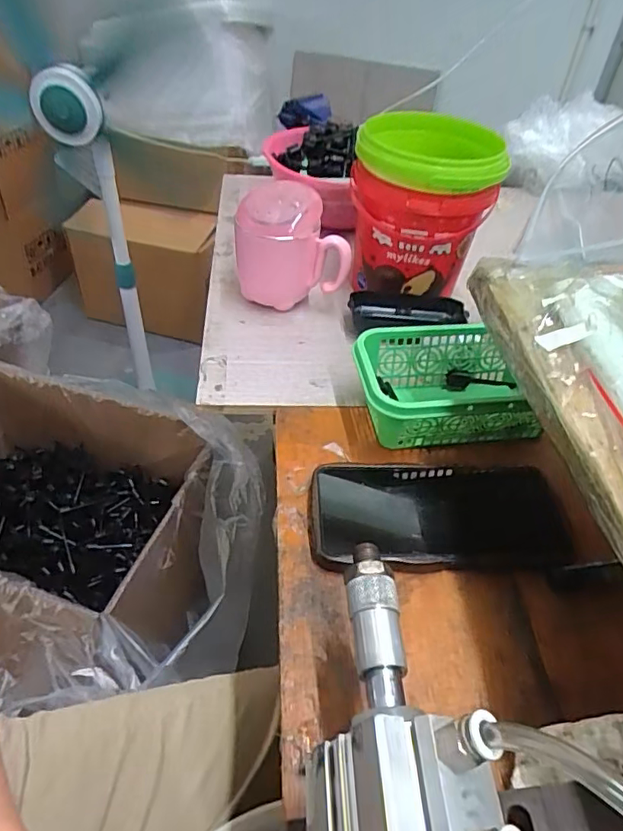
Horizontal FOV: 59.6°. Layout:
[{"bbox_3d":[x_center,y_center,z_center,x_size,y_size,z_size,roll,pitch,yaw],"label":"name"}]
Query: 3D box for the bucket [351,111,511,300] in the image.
[{"bbox_3d":[0.101,-0.192,0.537,0.126,0.155,0.127,7,43,1],"label":"bucket"}]

